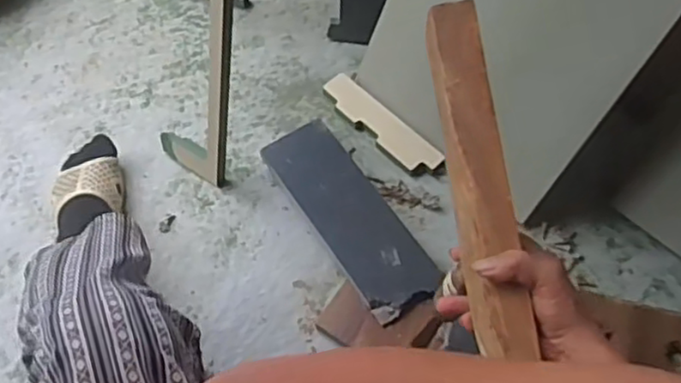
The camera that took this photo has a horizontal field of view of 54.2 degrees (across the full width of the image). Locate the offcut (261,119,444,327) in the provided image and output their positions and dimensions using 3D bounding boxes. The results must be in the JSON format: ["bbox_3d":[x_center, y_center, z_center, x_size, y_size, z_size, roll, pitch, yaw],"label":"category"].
[{"bbox_3d":[0.014,0.029,0.834,0.098,0.022,0.272,-31,67,-15],"label":"offcut"}]

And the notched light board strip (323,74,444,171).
[{"bbox_3d":[0.056,-0.093,0.920,0.048,0.011,0.201,-46,68,-1],"label":"notched light board strip"}]

